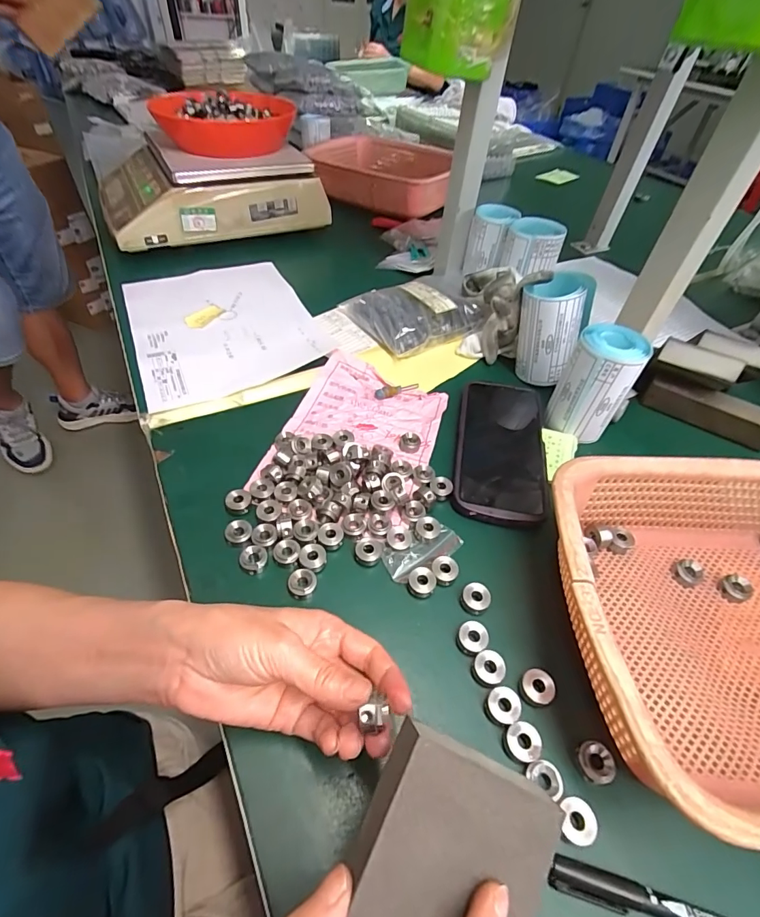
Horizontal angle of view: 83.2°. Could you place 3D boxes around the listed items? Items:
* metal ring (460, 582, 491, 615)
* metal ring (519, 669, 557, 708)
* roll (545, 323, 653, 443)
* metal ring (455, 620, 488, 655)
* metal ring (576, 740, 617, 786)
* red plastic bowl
[{"bbox_3d":[0.068,0.100,0.304,0.019,0.012,0.018,2,48,-2],"label":"metal ring"},{"bbox_3d":[0.098,0.141,0.265,0.017,0.009,0.020,-31,57,-28],"label":"metal ring"},{"bbox_3d":[0.202,-0.069,0.402,0.056,0.096,0.057,2,48,-2],"label":"roll"},{"bbox_3d":[0.062,0.120,0.286,0.019,0.013,0.019,2,48,-2],"label":"metal ring"},{"bbox_3d":[0.124,0.173,0.244,0.017,0.010,0.019,2,48,-2],"label":"metal ring"},{"bbox_3d":[-0.223,-0.509,0.649,0.178,0.055,0.189,-1,49,-6],"label":"red plastic bowl"}]

